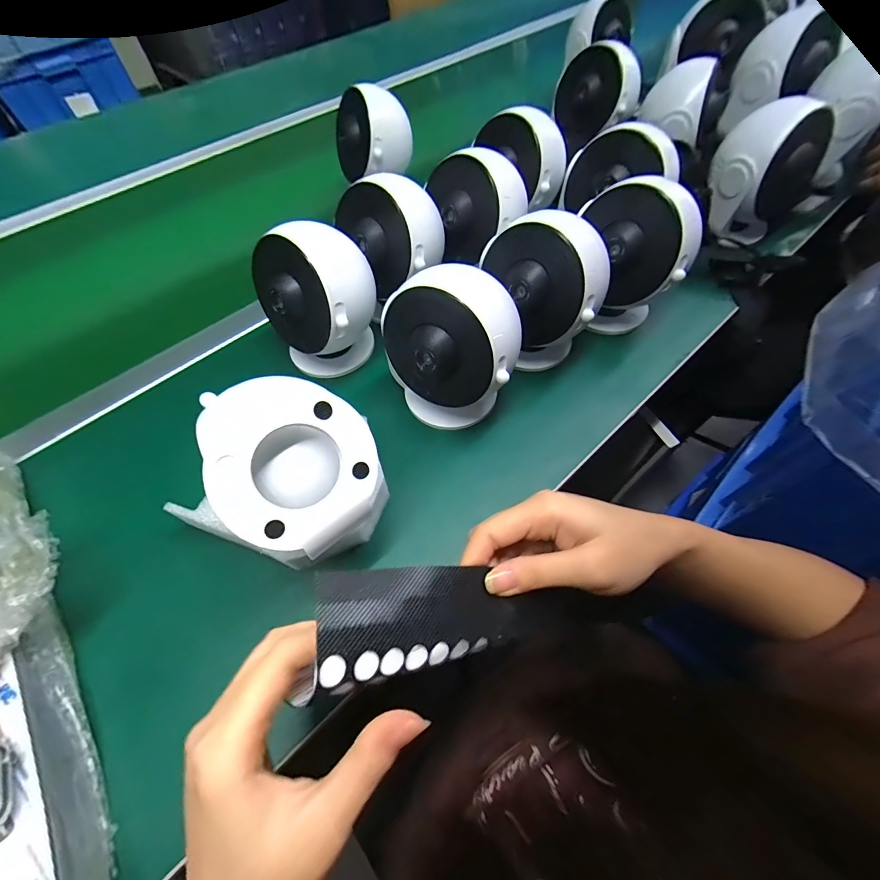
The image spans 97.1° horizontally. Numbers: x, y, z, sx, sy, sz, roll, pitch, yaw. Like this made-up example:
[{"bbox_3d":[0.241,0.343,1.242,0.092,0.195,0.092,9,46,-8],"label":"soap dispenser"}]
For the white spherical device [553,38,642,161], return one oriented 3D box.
[{"bbox_3d":[0.209,-0.454,0.512,0.095,0.089,0.076,-3,58,1],"label":"white spherical device"}]

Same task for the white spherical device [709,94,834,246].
[{"bbox_3d":[0.337,-0.284,0.409,0.091,0.114,0.097,33,66,21],"label":"white spherical device"}]

